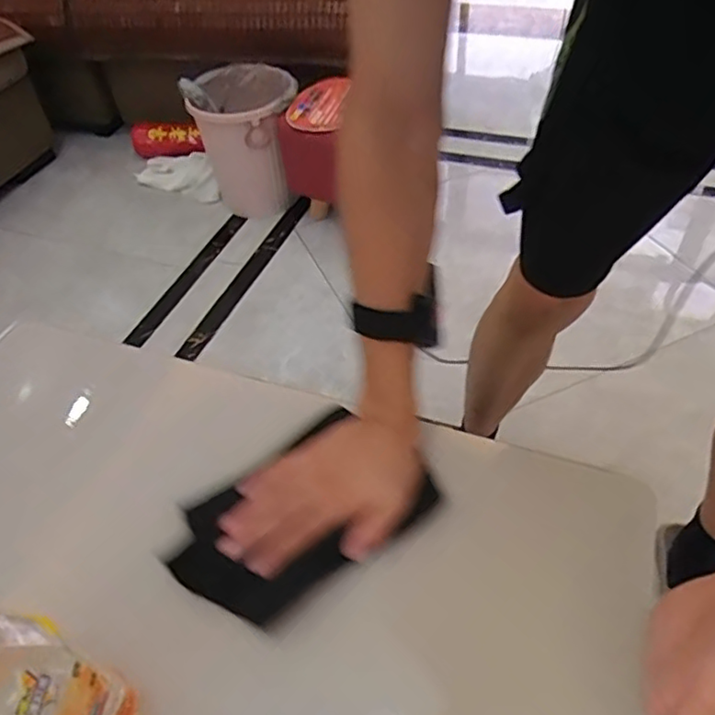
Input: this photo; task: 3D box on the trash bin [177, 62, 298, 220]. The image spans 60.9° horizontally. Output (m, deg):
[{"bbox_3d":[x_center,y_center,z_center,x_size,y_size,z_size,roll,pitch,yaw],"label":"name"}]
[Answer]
[{"bbox_3d":[-0.261,-0.520,1.497,0.252,0.291,0.244,-13,49,-6],"label":"trash bin"}]

